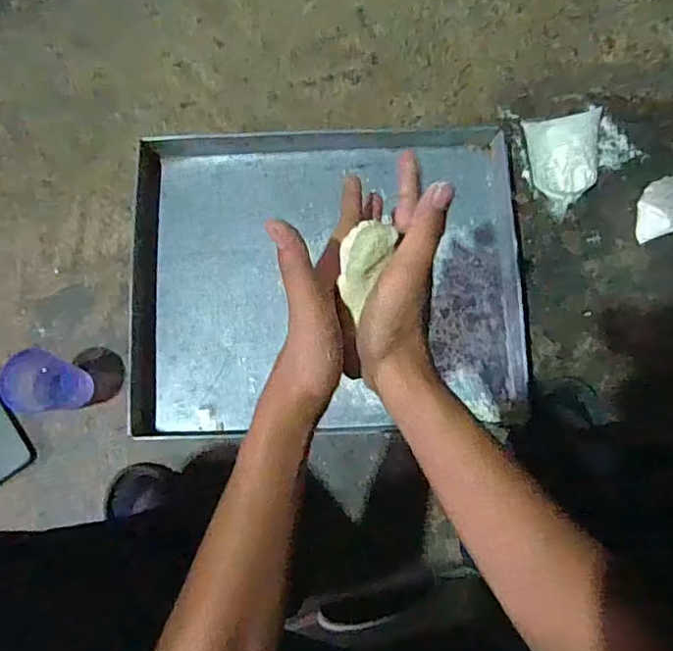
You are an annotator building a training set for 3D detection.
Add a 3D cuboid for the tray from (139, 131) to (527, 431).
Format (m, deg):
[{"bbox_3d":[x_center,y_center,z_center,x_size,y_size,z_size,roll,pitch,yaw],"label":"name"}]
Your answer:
[{"bbox_3d":[-0.013,-0.076,0.773,0.529,0.041,0.438,-2,78,0],"label":"tray"}]

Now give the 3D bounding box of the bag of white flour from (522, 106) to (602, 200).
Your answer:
[{"bbox_3d":[0.327,-0.251,0.799,0.101,0.062,0.137,5,78,2],"label":"bag of white flour"}]

